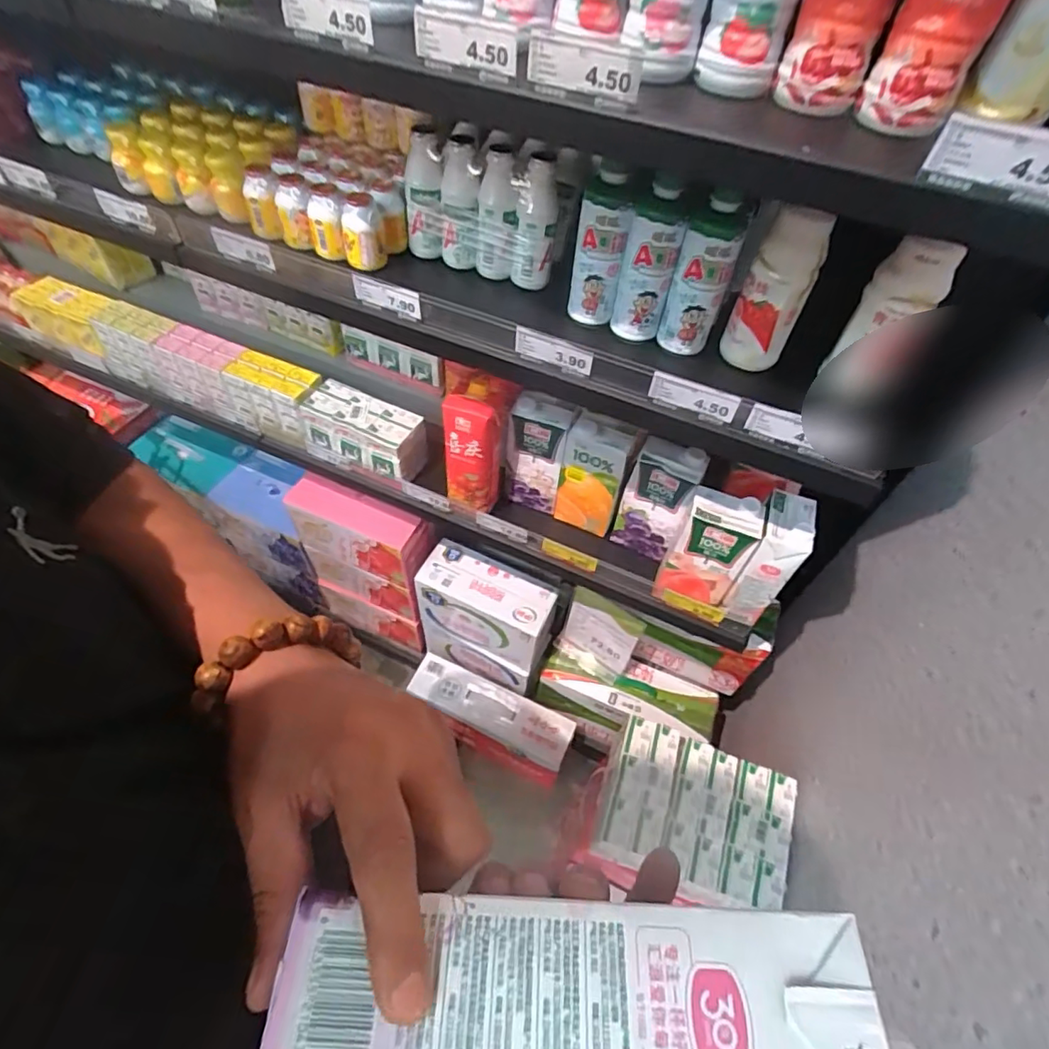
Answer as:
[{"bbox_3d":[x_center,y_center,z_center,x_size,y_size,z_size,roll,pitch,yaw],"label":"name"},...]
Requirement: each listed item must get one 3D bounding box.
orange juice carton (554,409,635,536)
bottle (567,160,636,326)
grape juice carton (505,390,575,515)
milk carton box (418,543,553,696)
[{"bbox_3d":[0.105,-0.073,0.865,0.094,0.190,0.057,21,54,12],"label":"orange juice carton"},{"bbox_3d":[0.083,-0.304,0.609,0.054,0.176,0.053,7,52,1],"label":"bottle"},{"bbox_3d":[0.019,-0.112,0.887,0.089,0.198,0.061,15,53,7],"label":"grape juice carton"},{"bbox_3d":[-0.080,0.200,1.186,0.271,0.266,0.132,21,54,11],"label":"milk carton box"}]

